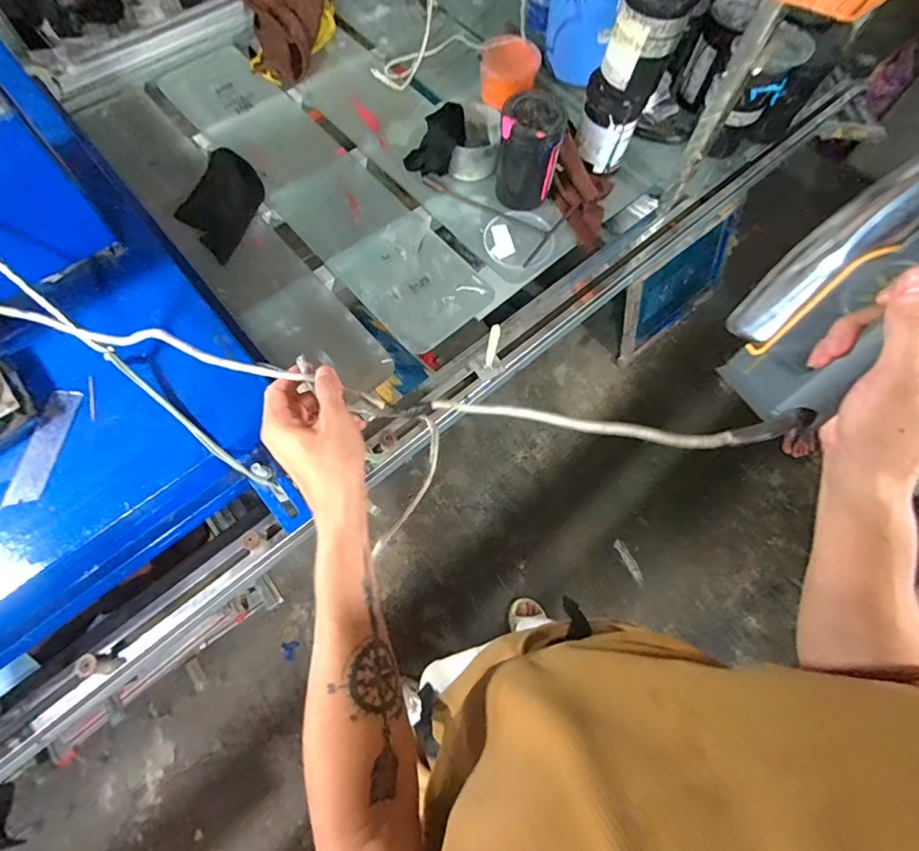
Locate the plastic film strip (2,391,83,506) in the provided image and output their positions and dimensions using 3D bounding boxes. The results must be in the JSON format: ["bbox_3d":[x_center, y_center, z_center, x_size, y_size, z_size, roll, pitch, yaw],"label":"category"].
[{"bbox_3d":[-0.503,0.025,0.581,0.040,0.004,0.143,7,70,0],"label":"plastic film strip"}]

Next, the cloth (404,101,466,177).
[{"bbox_3d":[-0.040,-0.554,0.945,0.084,0.025,0.143,41,113,-7],"label":"cloth"}]

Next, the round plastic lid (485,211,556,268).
[{"bbox_3d":[0.113,-0.348,0.900,0.130,0.027,0.124,0,66,-1],"label":"round plastic lid"}]

